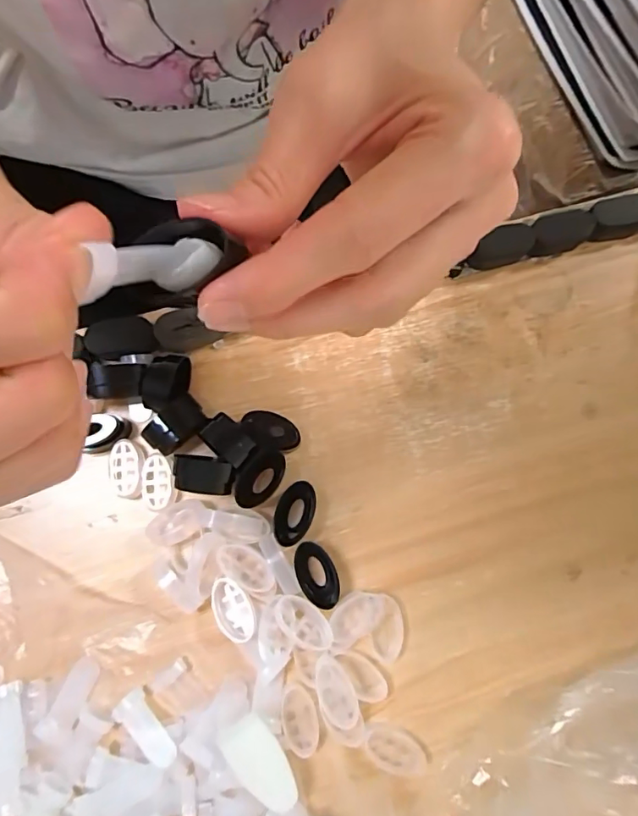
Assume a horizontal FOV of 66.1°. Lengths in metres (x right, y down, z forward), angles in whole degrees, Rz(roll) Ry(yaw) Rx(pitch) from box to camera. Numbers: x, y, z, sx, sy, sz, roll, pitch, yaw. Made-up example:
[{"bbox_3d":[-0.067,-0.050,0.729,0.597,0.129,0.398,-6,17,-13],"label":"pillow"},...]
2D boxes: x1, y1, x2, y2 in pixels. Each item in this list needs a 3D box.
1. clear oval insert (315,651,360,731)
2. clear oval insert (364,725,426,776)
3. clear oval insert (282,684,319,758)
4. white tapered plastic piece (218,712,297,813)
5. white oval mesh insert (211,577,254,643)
[{"bbox_3d":[0.008,0.142,0.245,0.017,0.004,0.033,-17,64,-15],"label":"clear oval insert"},{"bbox_3d":[0.037,0.173,0.248,0.032,0.007,0.017,26,78,5],"label":"clear oval insert"},{"bbox_3d":[-0.010,0.157,0.248,0.017,0.008,0.030,-6,77,-2],"label":"clear oval insert"},{"bbox_3d":[-0.028,0.171,0.237,0.023,0.013,0.044,-34,80,-8],"label":"white tapered plastic piece"},{"bbox_3d":[-0.046,0.106,0.257,0.019,0.010,0.032,-36,80,-8],"label":"white oval mesh insert"}]

